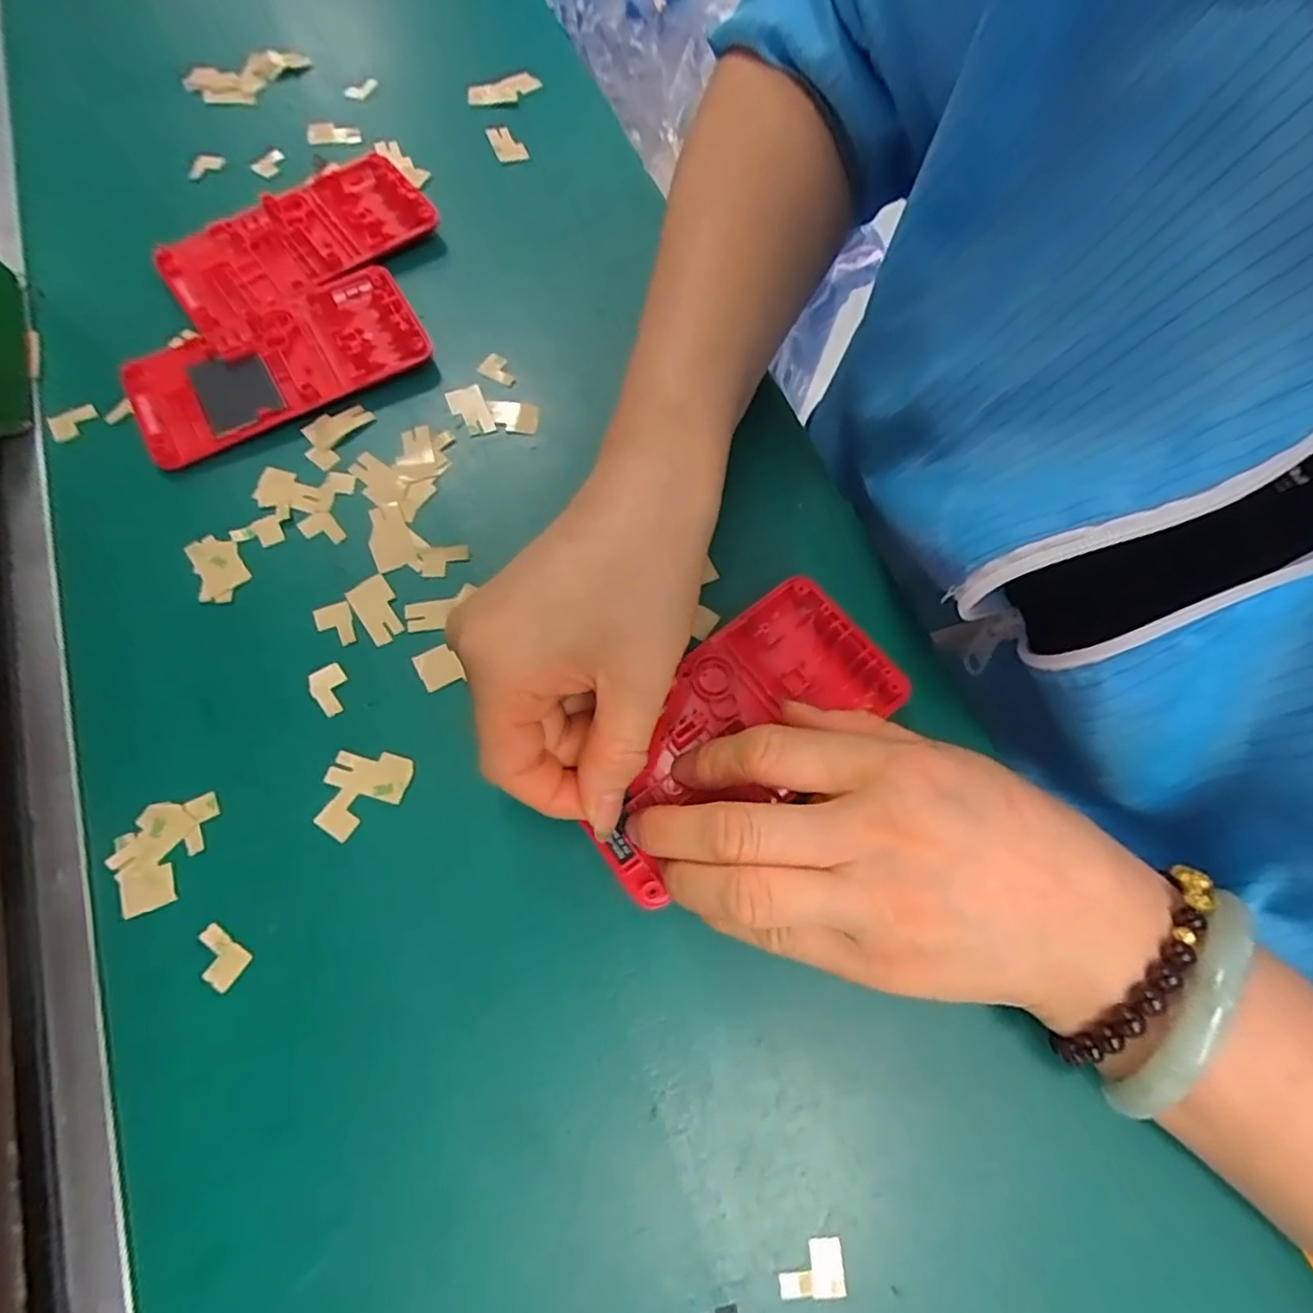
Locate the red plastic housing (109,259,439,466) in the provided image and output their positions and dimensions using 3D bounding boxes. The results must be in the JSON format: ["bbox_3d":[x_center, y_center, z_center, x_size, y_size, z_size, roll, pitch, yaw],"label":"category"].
[{"bbox_3d":[-0.166,-0.131,0.292,0.121,0.014,0.065,-28,72,-12],"label":"red plastic housing"}]

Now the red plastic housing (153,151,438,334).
[{"bbox_3d":[-0.173,-0.201,0.318,0.118,0.010,0.065,-37,74,-15],"label":"red plastic housing"}]

